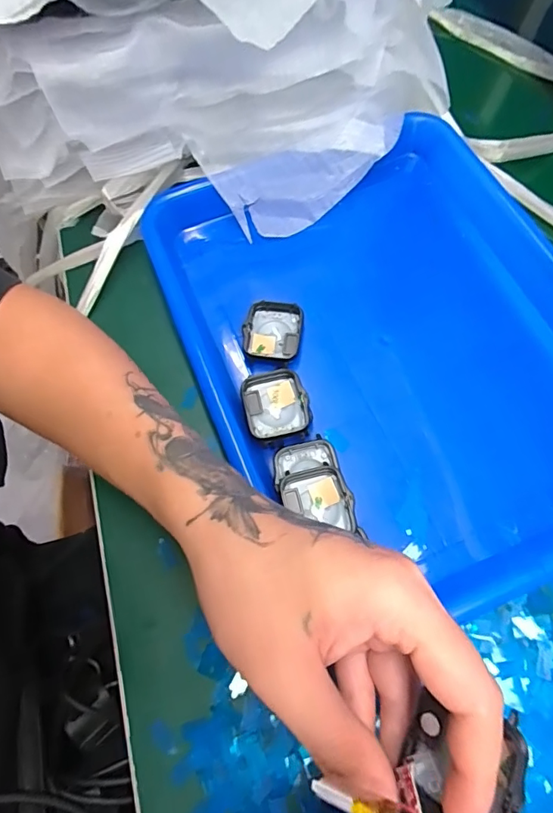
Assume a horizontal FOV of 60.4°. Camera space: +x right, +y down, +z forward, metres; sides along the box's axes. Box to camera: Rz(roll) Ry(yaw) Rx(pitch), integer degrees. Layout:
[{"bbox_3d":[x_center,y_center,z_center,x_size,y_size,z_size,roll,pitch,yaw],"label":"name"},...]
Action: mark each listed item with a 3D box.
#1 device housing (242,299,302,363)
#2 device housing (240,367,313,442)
[{"bbox_3d":[-0.003,-0.050,0.321,0.037,0.008,0.043,9,67,6],"label":"device housing"},{"bbox_3d":[-0.001,0.000,0.296,0.038,0.012,0.043,-17,67,-5],"label":"device housing"}]

